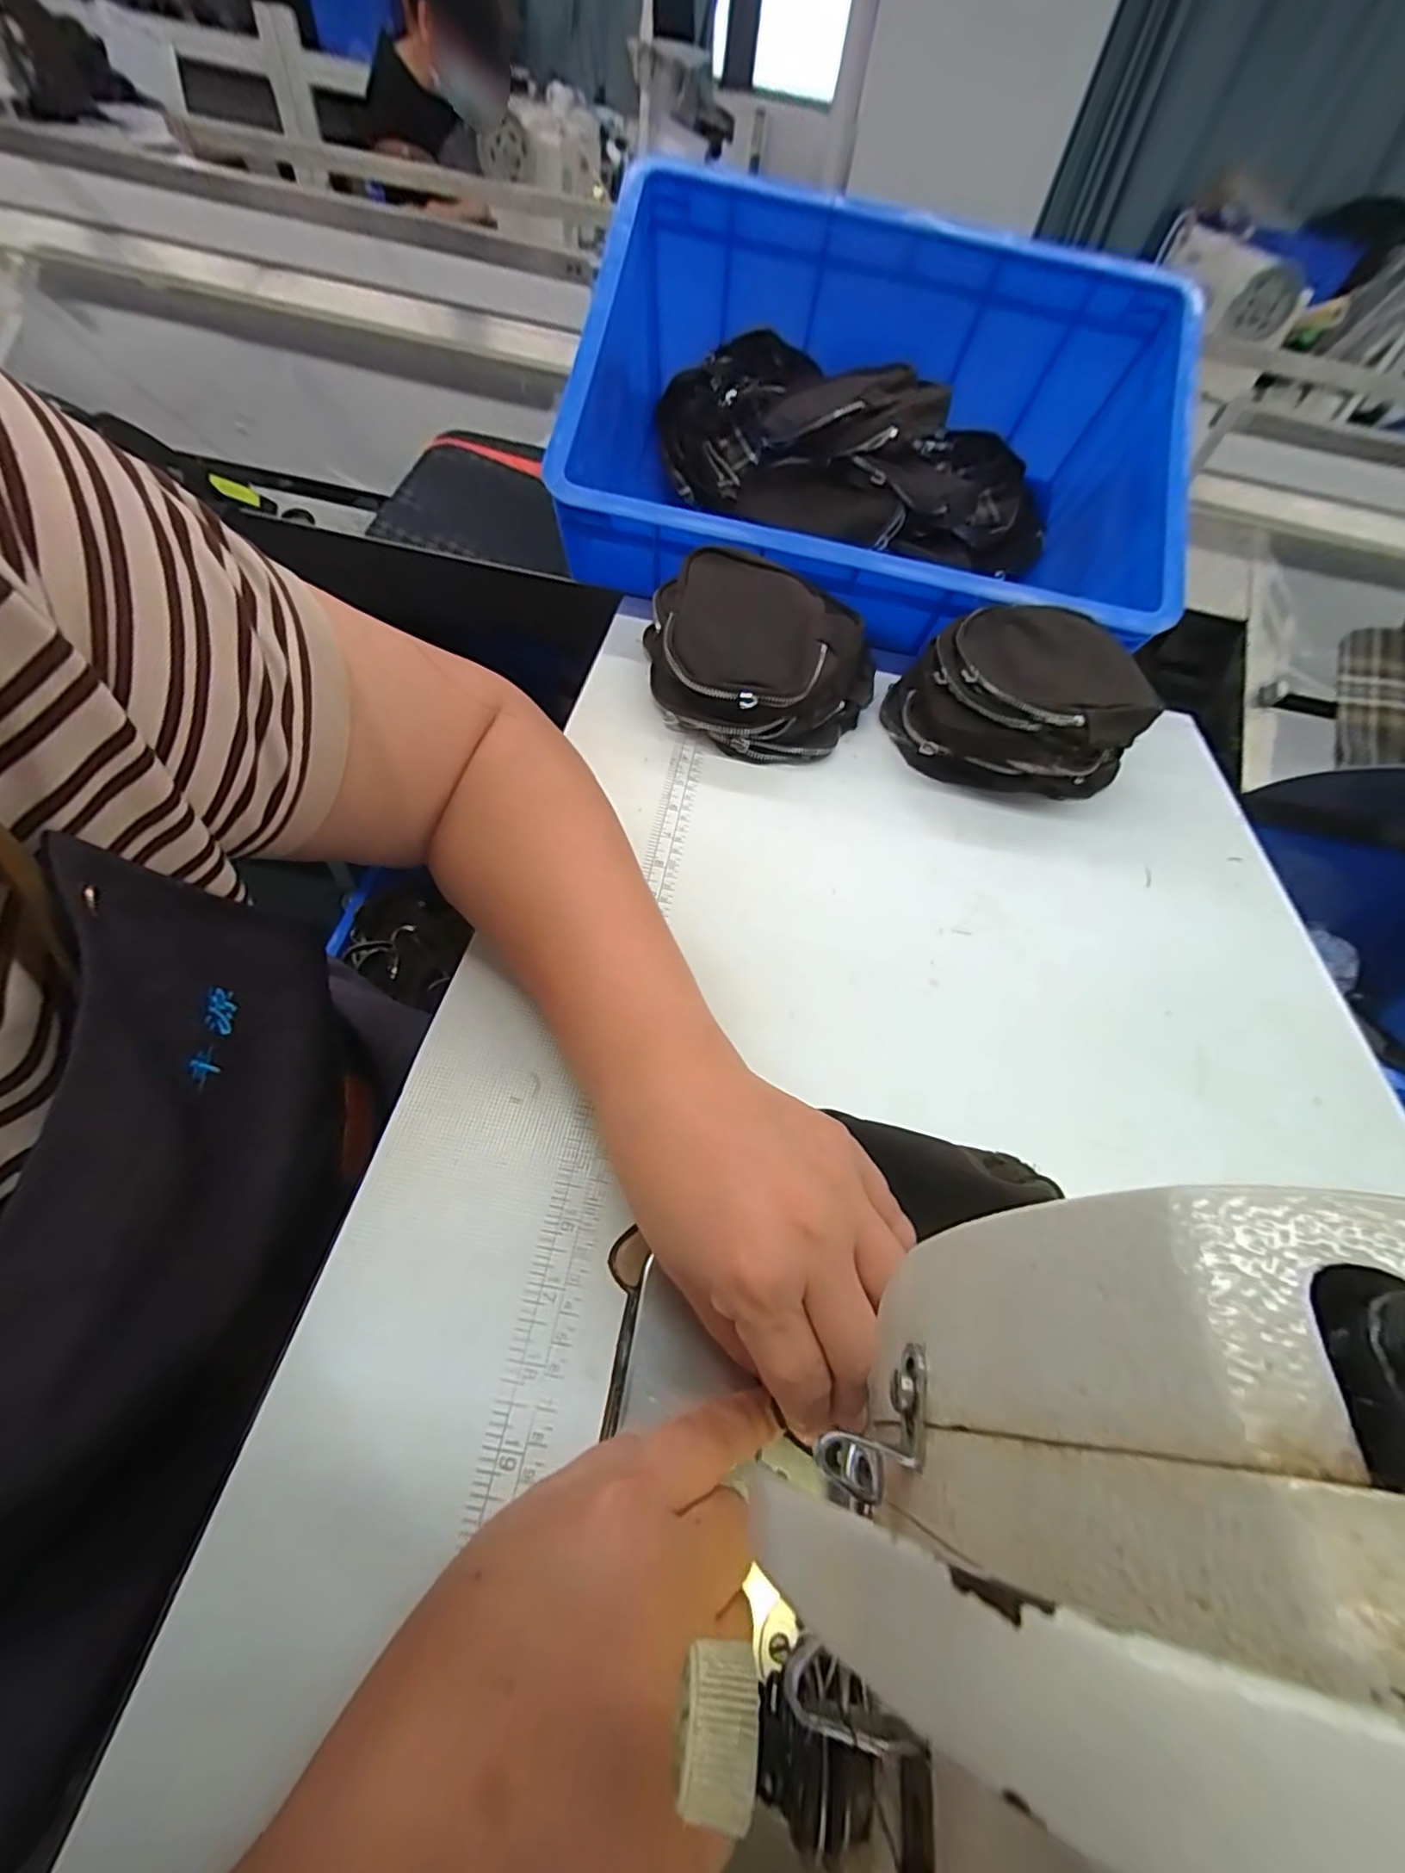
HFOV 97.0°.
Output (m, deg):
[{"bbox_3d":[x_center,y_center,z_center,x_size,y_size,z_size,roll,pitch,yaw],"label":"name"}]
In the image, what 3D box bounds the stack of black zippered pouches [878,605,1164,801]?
[{"bbox_3d":[0.229,-0.178,0.466,0.162,0.076,0.142,-2,55,-10],"label":"stack of black zippered pouches"}]

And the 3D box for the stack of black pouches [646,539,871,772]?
[{"bbox_3d":[0.044,-0.217,0.466,0.176,0.079,0.168,2,54,-3],"label":"stack of black pouches"}]

